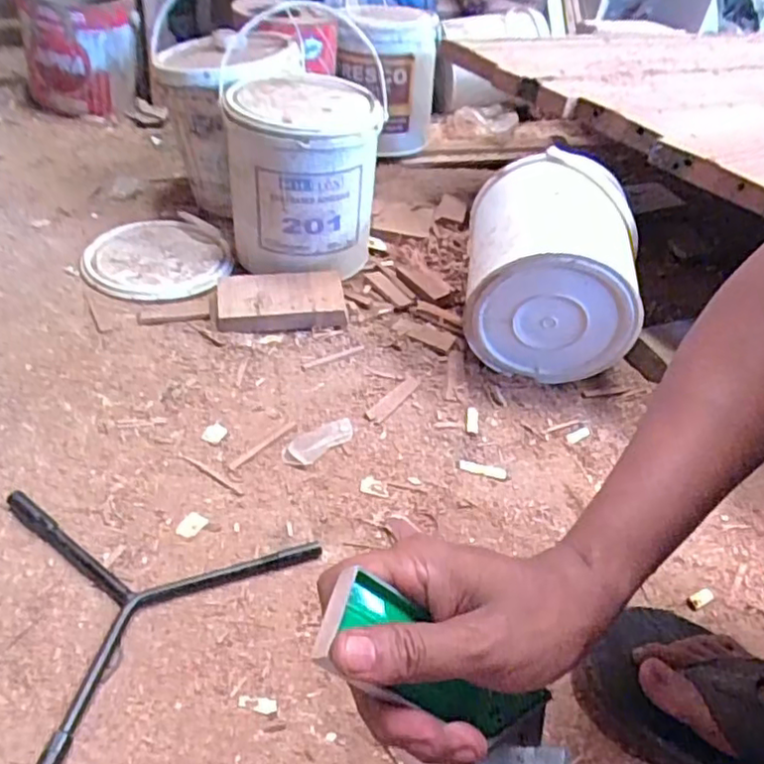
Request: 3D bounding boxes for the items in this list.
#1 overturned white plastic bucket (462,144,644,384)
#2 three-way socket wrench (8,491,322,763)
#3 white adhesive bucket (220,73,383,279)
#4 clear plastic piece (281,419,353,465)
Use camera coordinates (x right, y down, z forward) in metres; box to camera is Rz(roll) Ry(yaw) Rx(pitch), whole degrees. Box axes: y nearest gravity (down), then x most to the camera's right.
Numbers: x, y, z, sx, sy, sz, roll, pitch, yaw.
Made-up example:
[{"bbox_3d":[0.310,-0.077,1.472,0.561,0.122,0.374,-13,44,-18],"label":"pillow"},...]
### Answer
[{"bbox_3d":[0.179,-0.117,0.710,0.162,0.193,0.174,9,41,1],"label":"overturned white plastic bucket"},{"bbox_3d":[-0.210,0.142,0.484,0.215,0.018,0.244,30,45,24],"label":"three-way socket wrench"},{"bbox_3d":[-0.097,-0.237,0.791,0.161,0.203,0.161,1,41,-7],"label":"white adhesive bucket"},{"bbox_3d":[-0.059,0.055,0.618,0.080,0.005,0.032,-30,53,-35],"label":"clear plastic piece"}]

